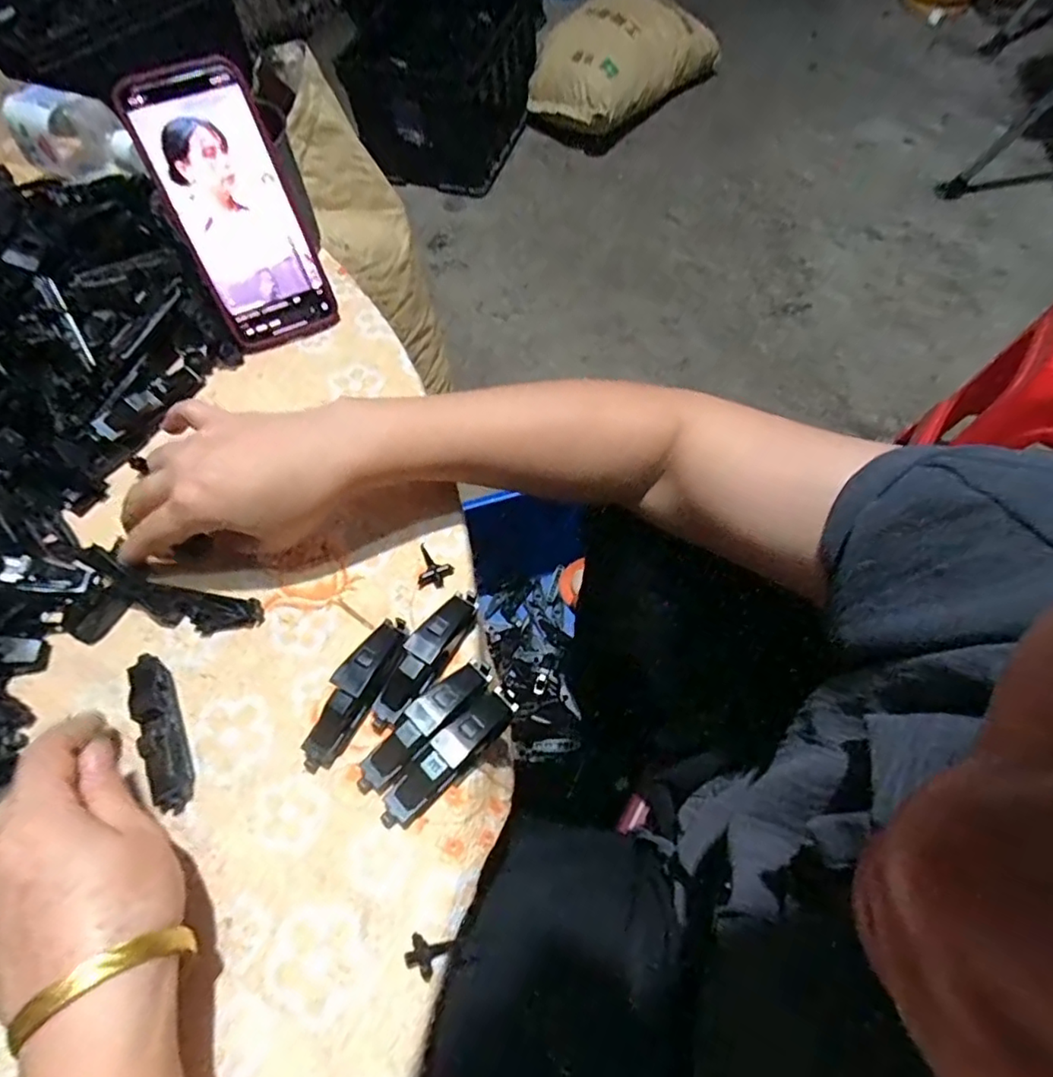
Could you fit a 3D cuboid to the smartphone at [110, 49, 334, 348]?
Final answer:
[{"bbox_3d":[-0.195,-0.219,0.403,0.080,0.165,0.010,-23,32,-8],"label":"smartphone"}]

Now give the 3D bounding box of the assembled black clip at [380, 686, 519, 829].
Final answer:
[{"bbox_3d":[-0.037,0.105,0.290,0.082,0.018,0.018,-41,69,-19],"label":"assembled black clip"}]

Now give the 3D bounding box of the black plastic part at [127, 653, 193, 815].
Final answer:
[{"bbox_3d":[-0.186,0.093,0.298,0.017,0.016,0.082,-25,64,-12],"label":"black plastic part"}]

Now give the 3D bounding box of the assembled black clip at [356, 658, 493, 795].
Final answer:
[{"bbox_3d":[-0.051,0.092,0.297,0.082,0.022,0.019,-41,69,-19],"label":"assembled black clip"}]

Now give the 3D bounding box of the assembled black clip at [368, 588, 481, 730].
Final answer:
[{"bbox_3d":[-0.054,0.062,0.313,0.022,0.019,0.082,30,66,15],"label":"assembled black clip"}]

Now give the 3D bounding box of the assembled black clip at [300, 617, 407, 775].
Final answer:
[{"bbox_3d":[-0.086,0.078,0.303,0.020,0.023,0.082,24,65,13],"label":"assembled black clip"}]

